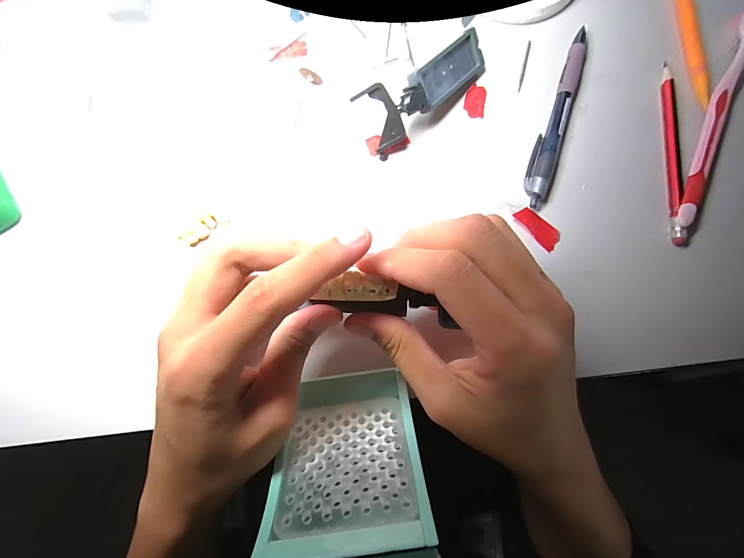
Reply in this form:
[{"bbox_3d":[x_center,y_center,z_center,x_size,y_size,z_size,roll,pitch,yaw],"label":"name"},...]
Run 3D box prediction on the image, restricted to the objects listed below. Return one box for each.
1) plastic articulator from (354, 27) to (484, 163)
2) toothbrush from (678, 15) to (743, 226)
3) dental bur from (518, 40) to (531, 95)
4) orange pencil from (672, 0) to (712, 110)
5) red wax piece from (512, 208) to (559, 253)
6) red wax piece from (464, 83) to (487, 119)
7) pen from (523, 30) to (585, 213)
[{"bbox_3d":[0.035,-0.132,0.218,0.099,0.035,0.043,-35,82,-5],"label":"plastic articulator"},{"bbox_3d":[0.234,-0.113,0.219,0.010,0.011,0.171,25,82,5],"label":"toothbrush"},{"bbox_3d":[0.112,-0.156,0.236,0.004,0.004,0.044,16,81,3],"label":"dental bur"},{"bbox_3d":[0.230,-0.184,0.235,0.014,0.005,0.130,0,81,1],"label":"orange pencil"},{"bbox_3d":[0.111,-0.034,0.215,0.015,0.004,0.033,-43,83,-6],"label":"red wax piece"},{"bbox_3d":[0.075,-0.129,0.232,0.014,0.004,0.025,9,81,2],"label":"red wax piece"},{"bbox_3d":[0.128,-0.114,0.224,0.015,0.011,0.137,19,82,4],"label":"pen"}]

